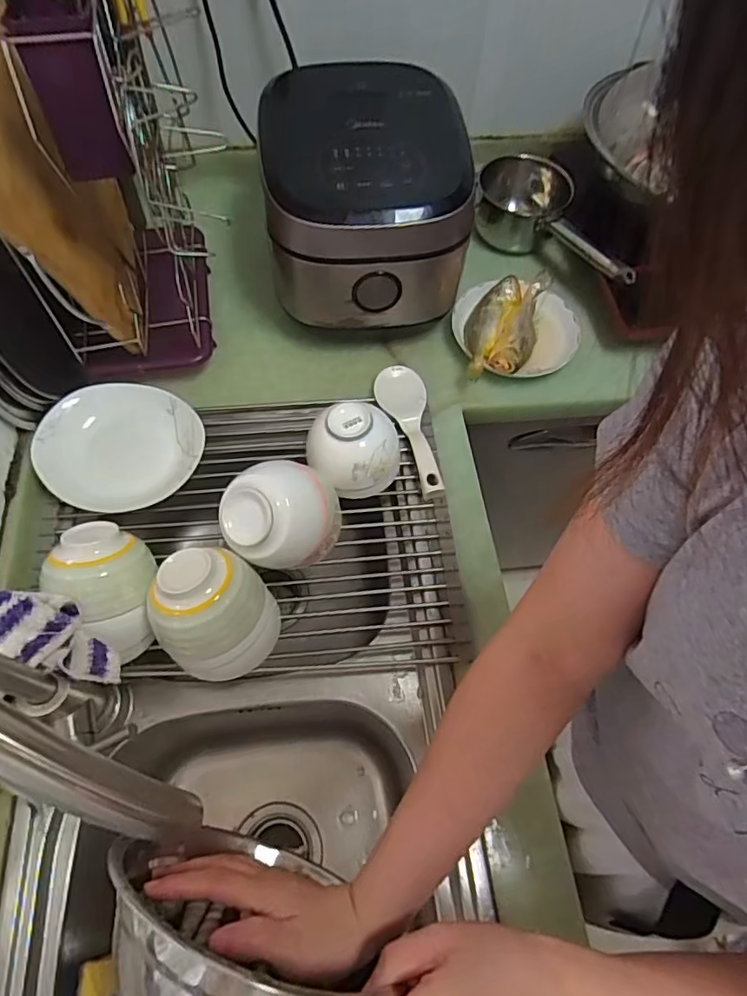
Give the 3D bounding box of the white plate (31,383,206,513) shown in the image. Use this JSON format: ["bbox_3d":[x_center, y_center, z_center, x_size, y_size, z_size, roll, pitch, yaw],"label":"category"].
[{"bbox_3d":[-0.303,-0.059,0.676,0.178,0.043,0.172,1,62,-2],"label":"white plate"}]

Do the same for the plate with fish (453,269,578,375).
[{"bbox_3d":[0.209,-0.243,0.803,0.176,0.041,0.172,1,62,-2],"label":"plate with fish"}]

